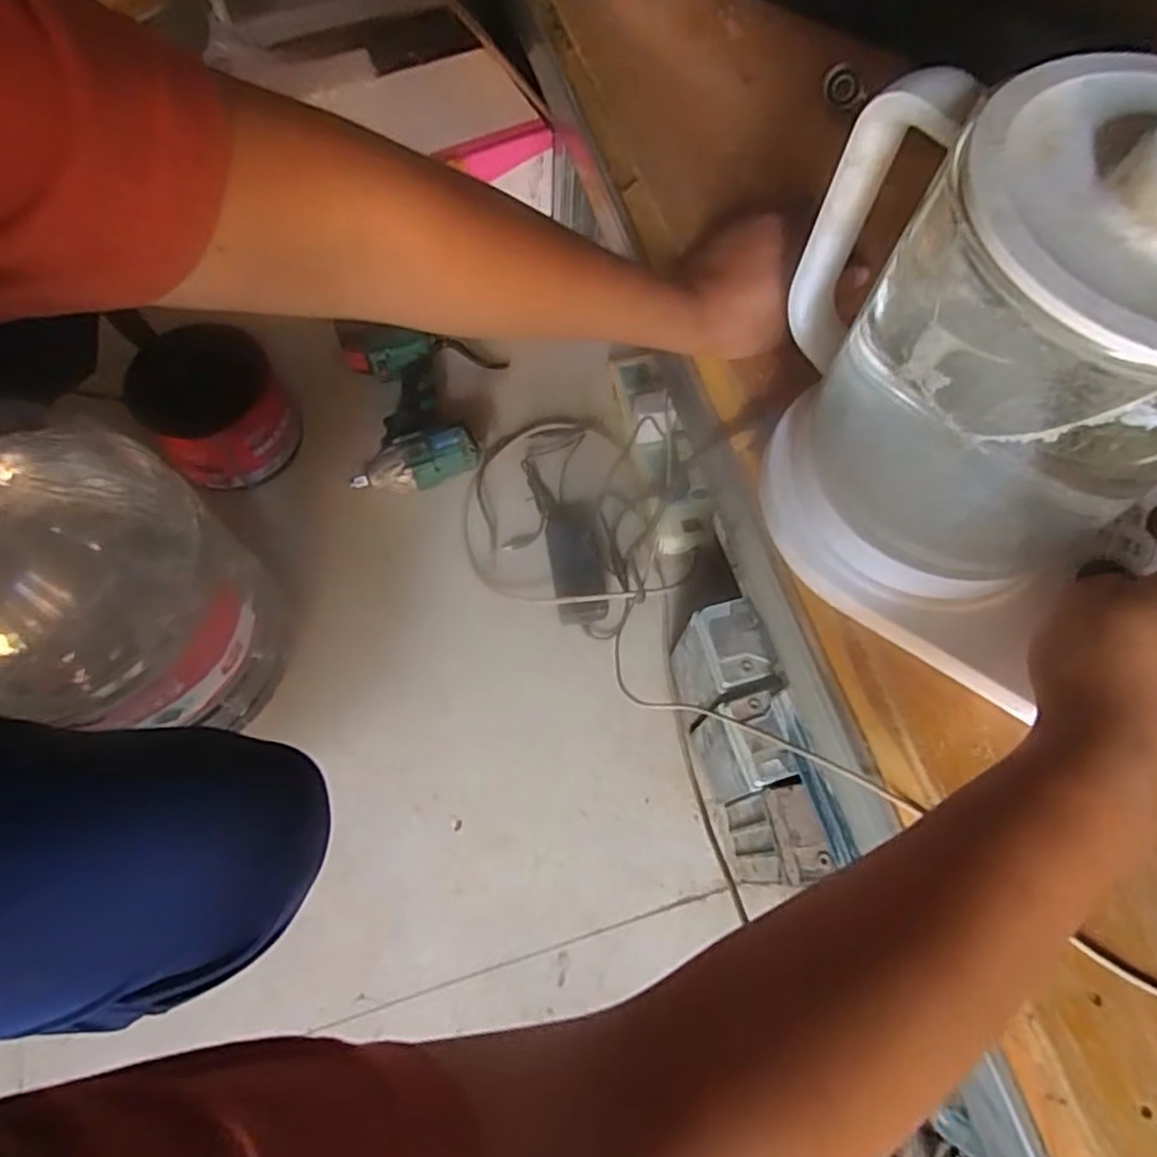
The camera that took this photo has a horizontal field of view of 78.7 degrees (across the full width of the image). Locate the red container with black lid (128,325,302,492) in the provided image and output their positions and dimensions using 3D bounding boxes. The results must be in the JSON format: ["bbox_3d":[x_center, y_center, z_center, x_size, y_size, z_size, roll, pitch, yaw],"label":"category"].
[{"bbox_3d":[-0.411,-0.194,0.814,0.140,0.136,0.148,1,68,-2],"label":"red container with black lid"}]

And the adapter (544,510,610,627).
[{"bbox_3d":[-0.002,-0.018,0.813,0.056,0.031,0.140,-8,67,-4],"label":"adapter"}]

